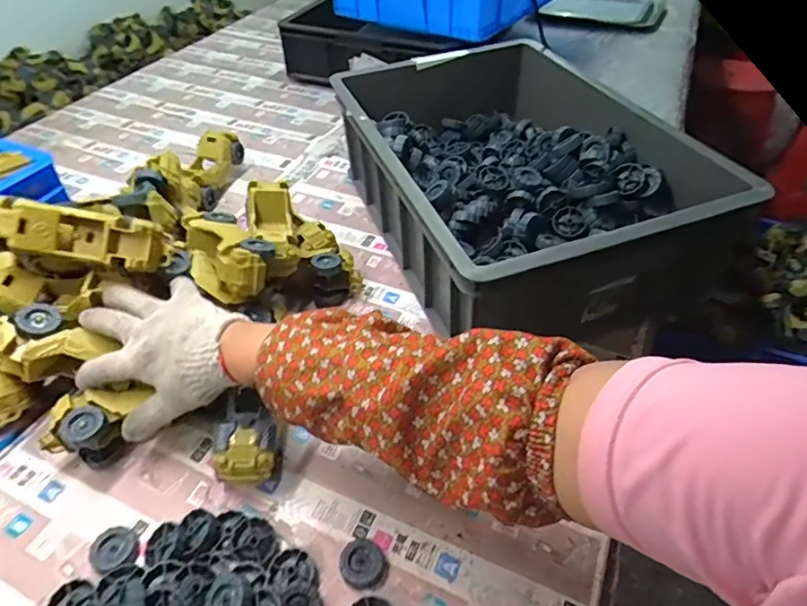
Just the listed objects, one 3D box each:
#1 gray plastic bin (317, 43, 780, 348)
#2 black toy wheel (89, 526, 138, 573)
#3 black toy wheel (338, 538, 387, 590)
[{"bbox_3d":[0.142,-0.170,0.707,0.348,0.183,0.478,-16,47,-14],"label":"gray plastic bin"},{"bbox_3d":[-0.256,0.219,0.457,0.038,0.011,0.036,-1,46,1],"label":"black toy wheel"},{"bbox_3d":[-0.035,0.226,0.447,0.038,0.015,0.037,-1,46,1],"label":"black toy wheel"}]

